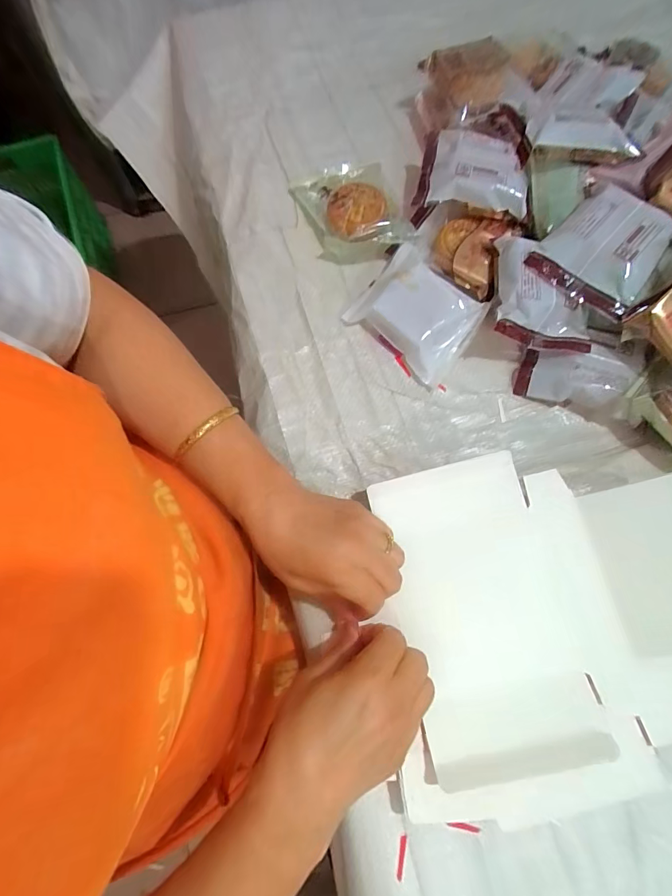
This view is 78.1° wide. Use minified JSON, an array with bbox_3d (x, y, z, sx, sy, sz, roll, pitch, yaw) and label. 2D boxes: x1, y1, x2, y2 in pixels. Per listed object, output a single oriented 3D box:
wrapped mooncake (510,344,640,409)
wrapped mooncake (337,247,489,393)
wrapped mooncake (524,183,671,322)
[{"bbox_3d":[0.234,-0.072,0.410,0.100,0.021,0.055,8,90,24],"label":"wrapped mooncake"},{"bbox_3d":[0.084,-0.141,0.435,0.118,0.033,0.101,38,77,11],"label":"wrapped mooncake"},{"bbox_3d":[0.260,-0.183,0.392,0.109,0.049,0.103,40,78,9],"label":"wrapped mooncake"}]

